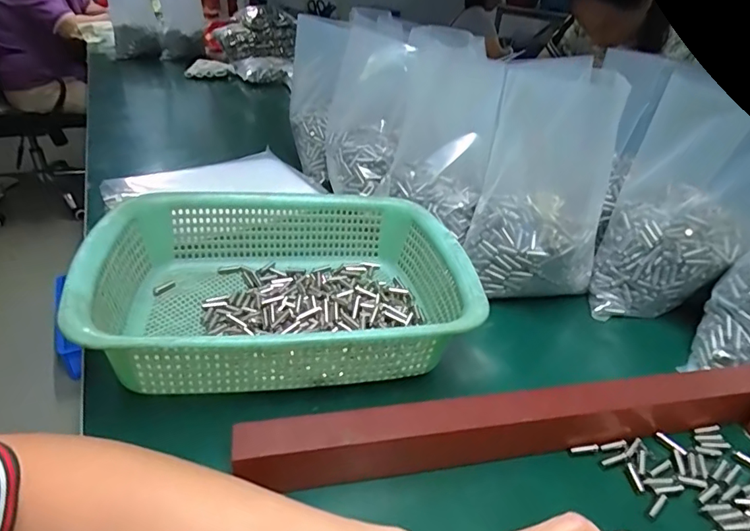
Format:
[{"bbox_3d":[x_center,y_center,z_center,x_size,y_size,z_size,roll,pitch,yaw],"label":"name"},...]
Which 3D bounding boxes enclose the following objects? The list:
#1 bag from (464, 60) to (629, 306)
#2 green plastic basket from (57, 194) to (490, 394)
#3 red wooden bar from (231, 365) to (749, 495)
[{"bbox_3d":[0.169,-0.073,0.485,0.119,0.182,0.120,15,34,18],"label":"bag"},{"bbox_3d":[-0.074,0.012,0.415,0.290,0.086,0.217,-6,33,-14],"label":"green plastic basket"},{"bbox_3d":[0.102,0.107,0.326,0.372,0.046,0.027,-4,32,-12],"label":"red wooden bar"}]

